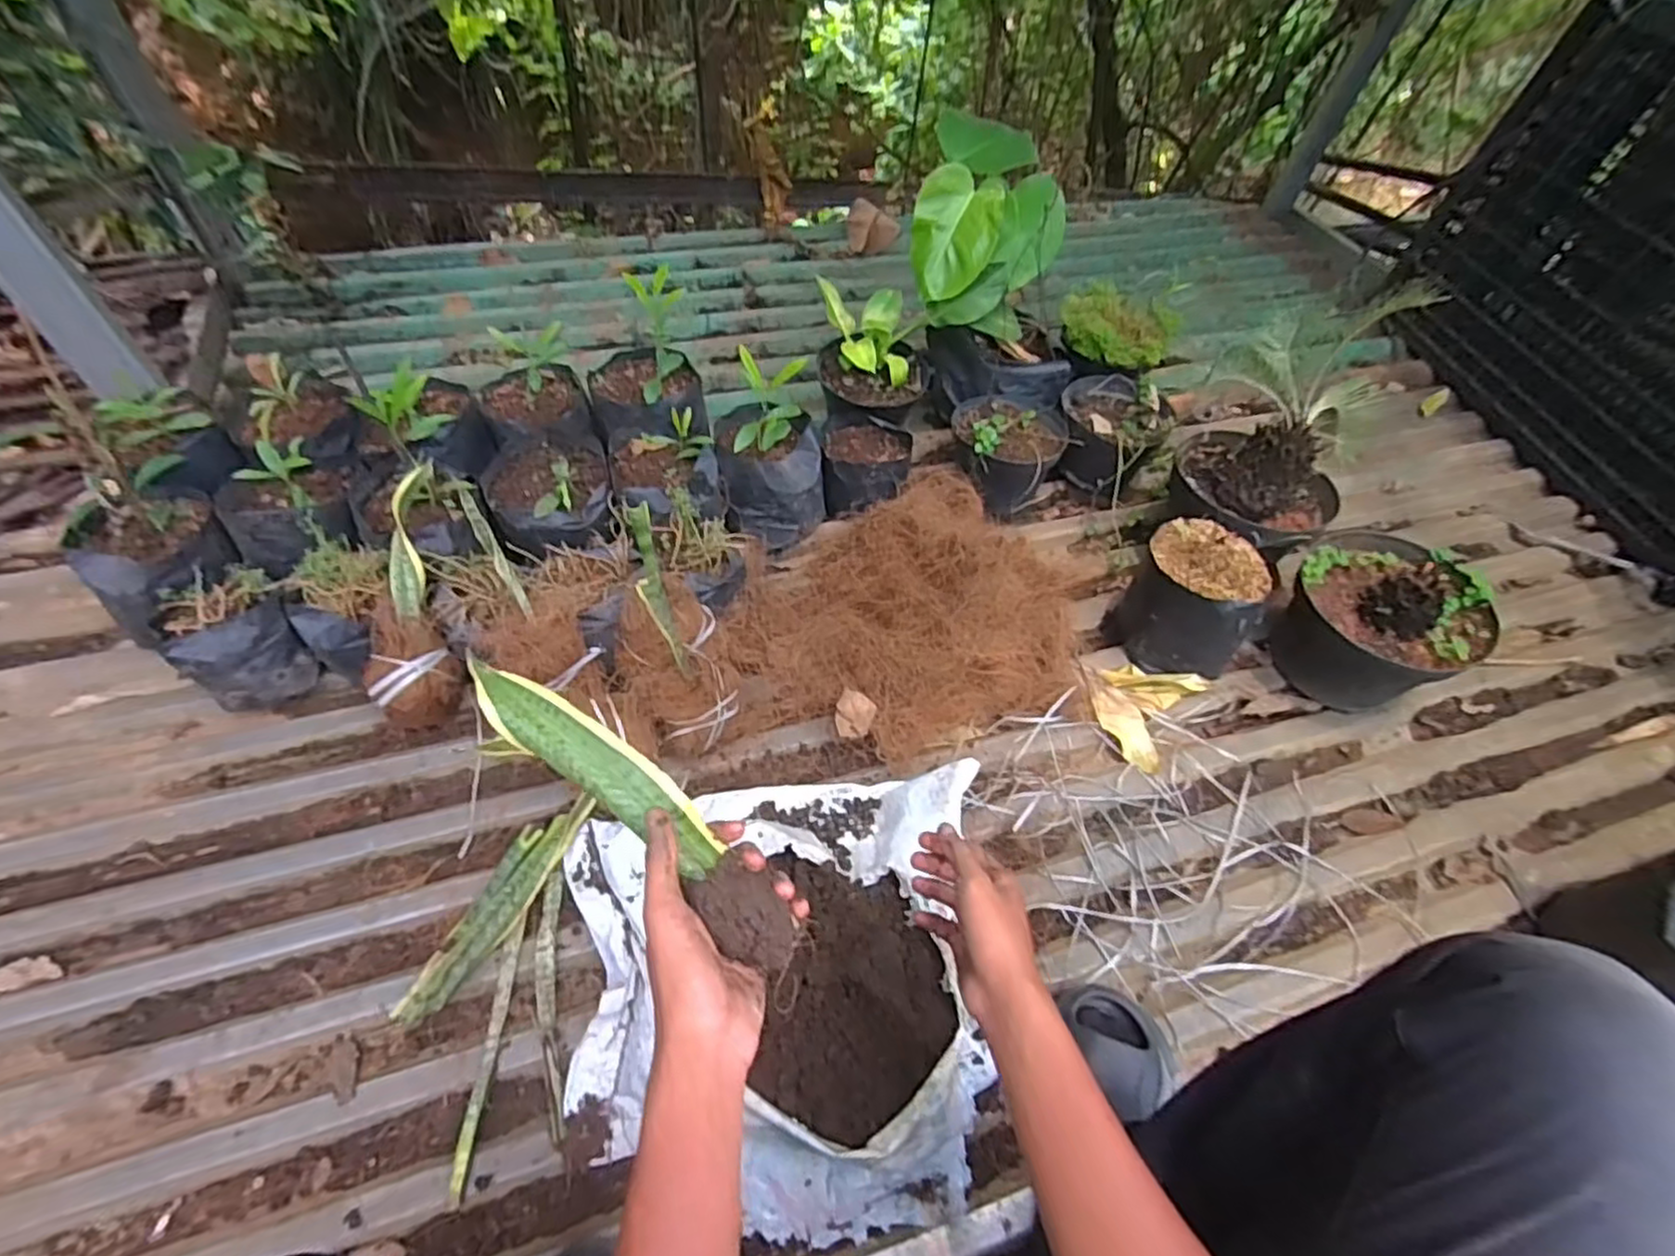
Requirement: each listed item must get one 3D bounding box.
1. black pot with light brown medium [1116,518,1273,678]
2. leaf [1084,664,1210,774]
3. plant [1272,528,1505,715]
[{"bbox_3d":[0.459,-0.029,0.942,0.157,0.149,0.143,4,56,-6],"label":"black pot with light brown medium"},{"bbox_3d":[0.384,0.093,0.924,0.126,0.031,0.153,33,59,17],"label":"leaf"},{"bbox_3d":[0.693,-0.007,0.942,0.203,0.185,0.214,-31,63,-24],"label":"plant"}]

